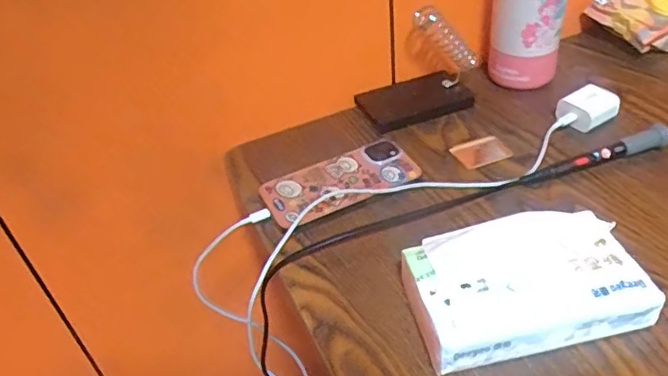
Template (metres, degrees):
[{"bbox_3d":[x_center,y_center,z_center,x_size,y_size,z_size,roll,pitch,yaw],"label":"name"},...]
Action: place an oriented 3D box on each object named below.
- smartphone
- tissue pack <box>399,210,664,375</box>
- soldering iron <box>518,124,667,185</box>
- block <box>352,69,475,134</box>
[{"bbox_3d":[0.004,-0.007,0.510,0.140,0.015,0.065,-21,51,-19],"label":"smartphone"},{"bbox_3d":[0.130,0.066,0.393,0.151,0.046,0.096,-11,40,-5],"label":"tissue pack"},{"bbox_3d":[0.260,-0.035,0.504,0.188,0.023,0.016,-15,40,-9],"label":"soldering iron"},{"bbox_3d":[0.086,-0.095,0.601,0.113,0.017,0.068,-21,41,-17],"label":"block"}]

